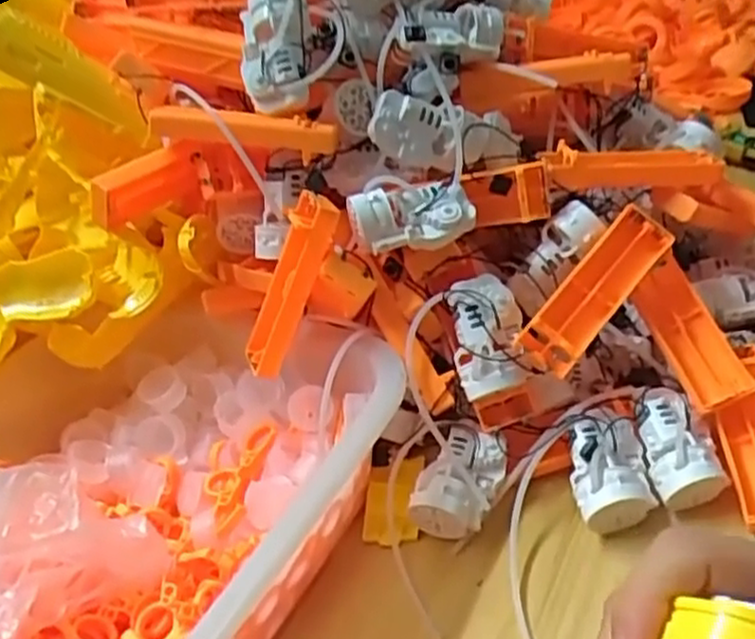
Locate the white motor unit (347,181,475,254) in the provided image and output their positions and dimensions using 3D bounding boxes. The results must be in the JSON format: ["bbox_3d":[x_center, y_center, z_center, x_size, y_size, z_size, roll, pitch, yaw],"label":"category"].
[{"bbox_3d":[0.020,-0.061,0.438,0.068,0.029,0.033,-19,34,-5],"label":"white motor unit"}]

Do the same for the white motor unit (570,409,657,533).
[{"bbox_3d":[0.128,0.084,0.418,0.041,0.040,0.067,-7,35,13],"label":"white motor unit"}]

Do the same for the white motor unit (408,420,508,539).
[{"bbox_3d":[0.048,0.092,0.431,0.040,0.041,0.064,10,41,32],"label":"white motor unit"}]

